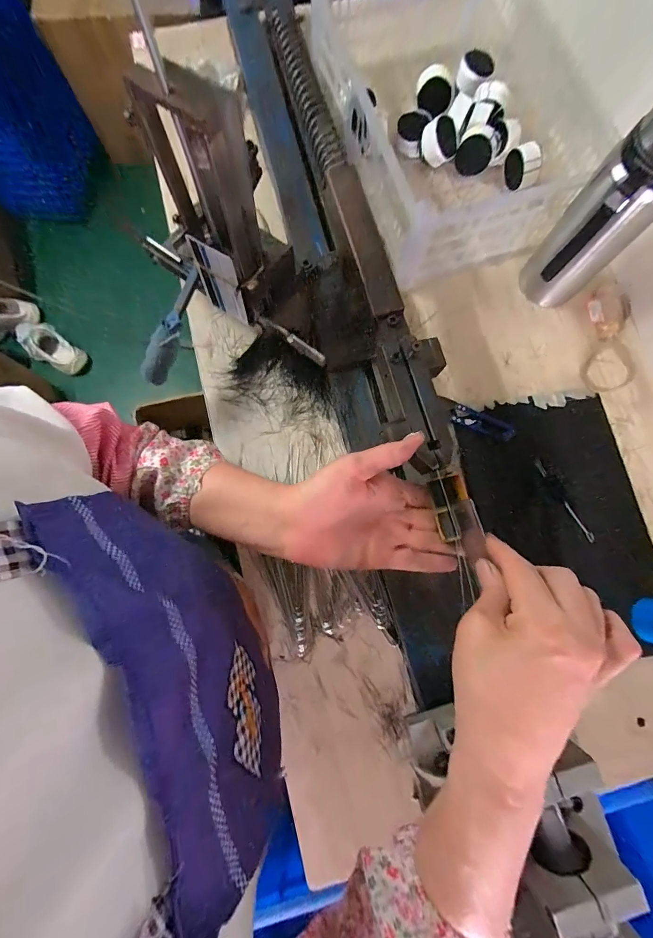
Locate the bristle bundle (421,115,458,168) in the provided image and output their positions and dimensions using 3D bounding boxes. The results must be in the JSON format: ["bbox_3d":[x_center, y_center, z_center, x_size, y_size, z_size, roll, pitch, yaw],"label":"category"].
[{"bbox_3d":[0.164,-0.472,0.513,0.046,0.035,0.042,0,80,-1],"label":"bristle bundle"}]

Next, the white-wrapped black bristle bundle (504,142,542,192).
[{"bbox_3d":[0.279,-0.428,0.505,0.024,0.053,0.054,-24,81,-5],"label":"white-wrapped black bristle bundle"}]

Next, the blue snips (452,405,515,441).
[{"bbox_3d":[0.204,-0.059,0.462,0.081,0.005,0.023,20,80,3],"label":"blue snips"}]

